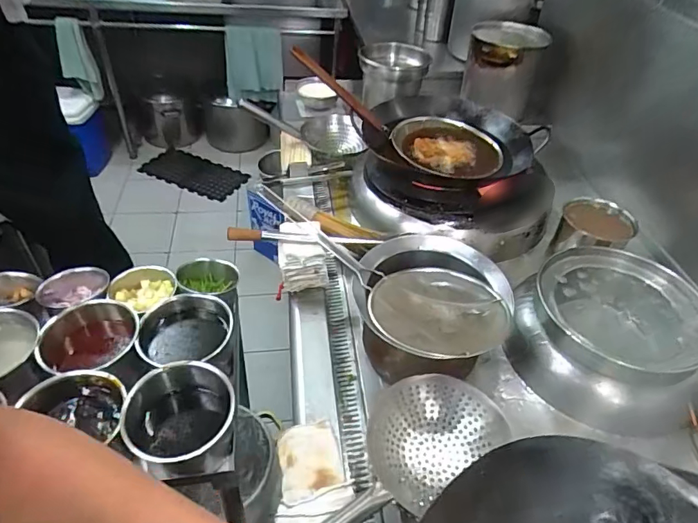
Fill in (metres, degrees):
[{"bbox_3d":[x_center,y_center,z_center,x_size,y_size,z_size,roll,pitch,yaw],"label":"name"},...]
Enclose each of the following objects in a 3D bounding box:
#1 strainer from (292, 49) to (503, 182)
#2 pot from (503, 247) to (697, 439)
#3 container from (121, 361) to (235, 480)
[{"bbox_3d":[0.120,-0.378,1.259,0.592,0.122,0.225,27,45,2],"label":"strainer"},{"bbox_3d":[0.493,0.141,0.925,0.306,0.193,0.305,3,43,-3],"label":"pot"},{"bbox_3d":[-0.257,0.261,0.747,0.142,0.139,0.148,3,43,-3],"label":"container"}]

